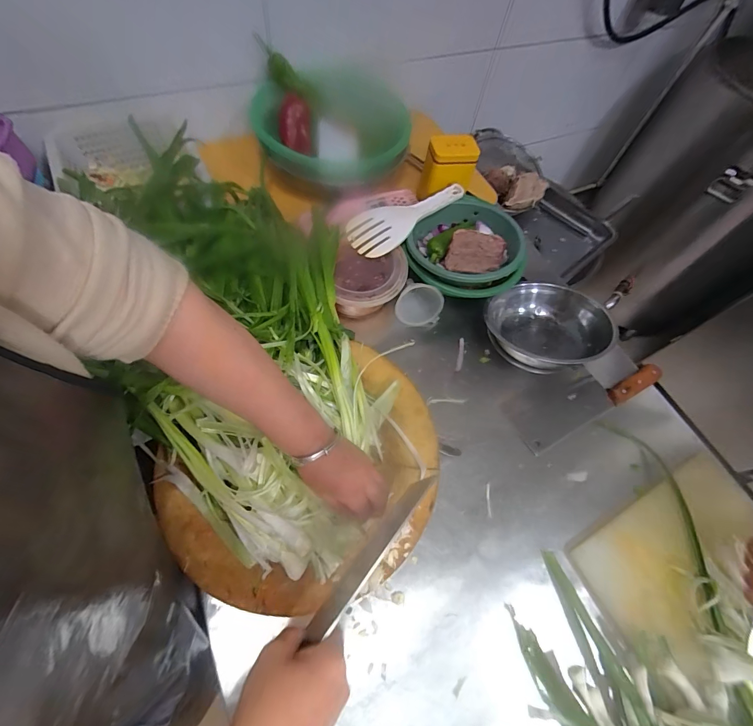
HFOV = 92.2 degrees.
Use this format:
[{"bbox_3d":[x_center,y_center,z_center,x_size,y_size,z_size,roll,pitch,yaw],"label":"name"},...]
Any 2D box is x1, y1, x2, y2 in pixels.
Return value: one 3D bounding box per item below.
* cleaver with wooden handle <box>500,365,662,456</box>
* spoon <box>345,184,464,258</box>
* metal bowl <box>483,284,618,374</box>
[{"bbox_3d":[0.356,0.048,0.635,0.287,0.032,0.111,-23,68,-18],"label":"cleaver with wooden handle"},{"bbox_3d":[0.054,-0.270,0.655,0.240,0.020,0.082,-38,73,-22],"label":"spoon"},{"bbox_3d":[0.274,-0.059,0.620,0.176,0.114,0.169,3,63,-5],"label":"metal bowl"}]

